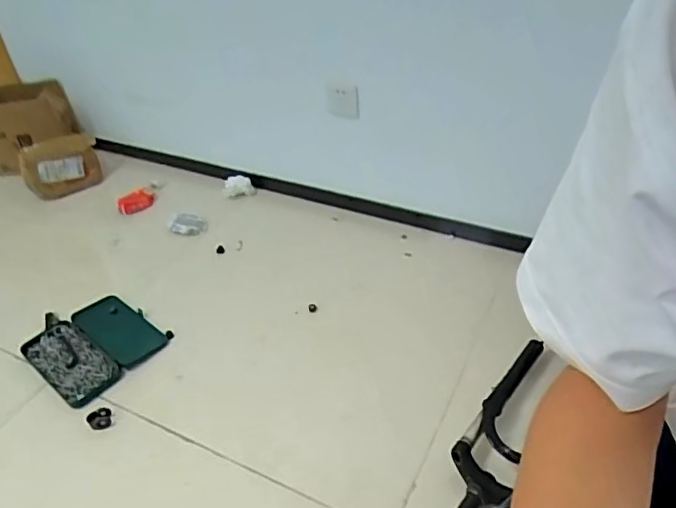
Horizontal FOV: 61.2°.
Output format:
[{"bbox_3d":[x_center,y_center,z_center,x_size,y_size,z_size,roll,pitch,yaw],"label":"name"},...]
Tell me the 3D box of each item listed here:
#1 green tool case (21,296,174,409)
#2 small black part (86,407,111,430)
[{"bbox_3d":[-0.568,0.198,1.315,0.301,0.033,0.250,27,49,33],"label":"green tool case"},{"bbox_3d":[-0.473,0.328,1.136,0.045,0.013,0.047,-3,40,3],"label":"small black part"}]

